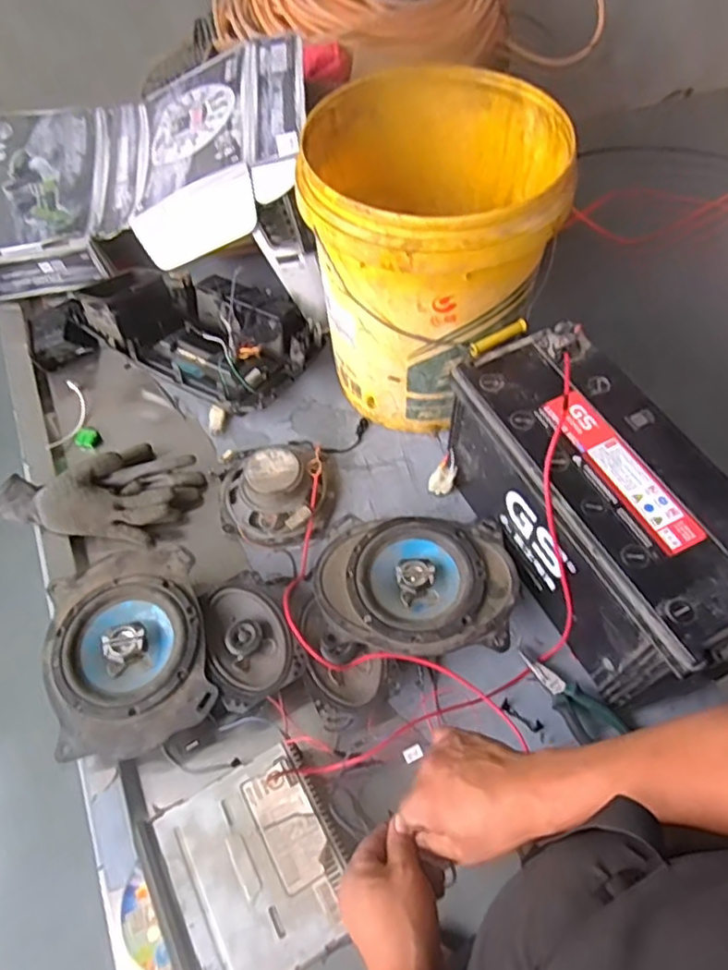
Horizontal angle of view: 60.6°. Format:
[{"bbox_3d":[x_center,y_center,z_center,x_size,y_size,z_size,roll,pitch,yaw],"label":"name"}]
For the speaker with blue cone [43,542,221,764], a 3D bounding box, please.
[{"bbox_3d":[-0.271,0.189,0.722,0.173,0.047,0.224,-16,59,-9],"label":"speaker with blue cone"}]

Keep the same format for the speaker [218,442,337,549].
[{"bbox_3d":[-0.120,0.000,0.836,0.158,0.060,0.147,-1,57,1],"label":"speaker"}]

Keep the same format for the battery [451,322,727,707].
[{"bbox_3d":[0.260,0.030,0.706,0.157,0.217,0.378,-23,60,-13],"label":"battery"}]

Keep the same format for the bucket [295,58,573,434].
[{"bbox_3d":[0.080,-0.279,0.803,0.279,0.351,0.278,-1,57,1],"label":"bucket"}]

